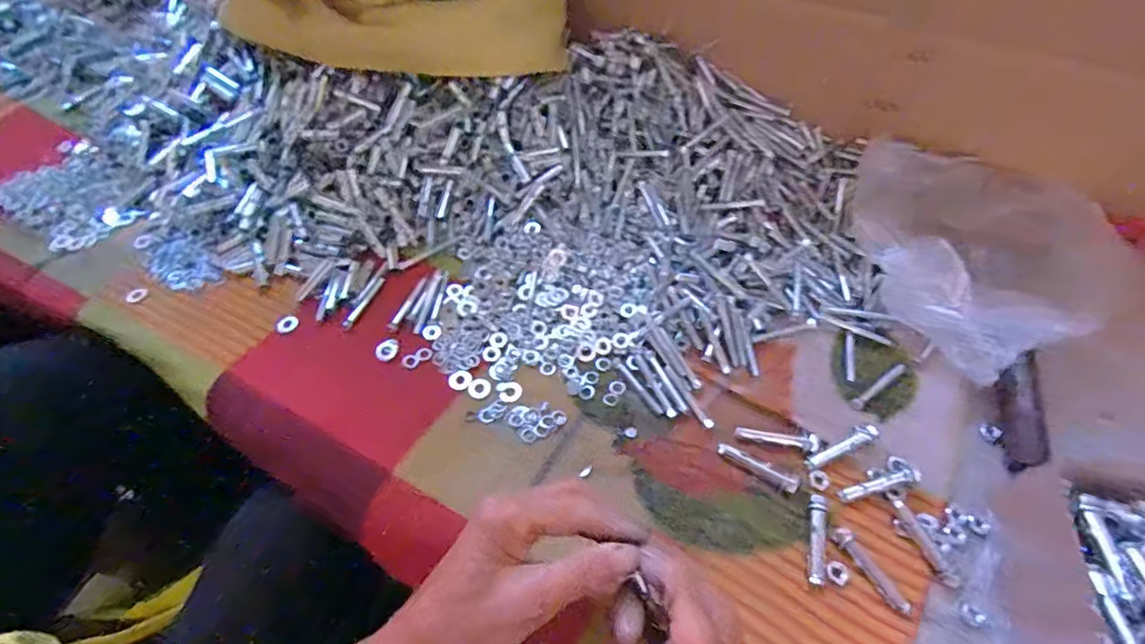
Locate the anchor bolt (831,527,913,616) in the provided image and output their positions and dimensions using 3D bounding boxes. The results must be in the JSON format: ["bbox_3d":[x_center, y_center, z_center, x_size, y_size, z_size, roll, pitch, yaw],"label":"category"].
[{"bbox_3d":[0.194,0.161,0.358,0.012,0.006,0.059,-28,61,-16],"label":"anchor bolt"}]

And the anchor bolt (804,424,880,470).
[{"bbox_3d":[0.195,0.091,0.401,0.058,0.010,0.015,-27,60,-2],"label":"anchor bolt"}]

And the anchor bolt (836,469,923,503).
[{"bbox_3d":[0.215,0.114,0.385,0.055,0.014,0.011,-10,58,-5],"label":"anchor bolt"}]

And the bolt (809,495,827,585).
[{"bbox_3d":[0.164,0.145,0.366,0.011,0.010,0.055,9,58,6],"label":"bolt"}]

